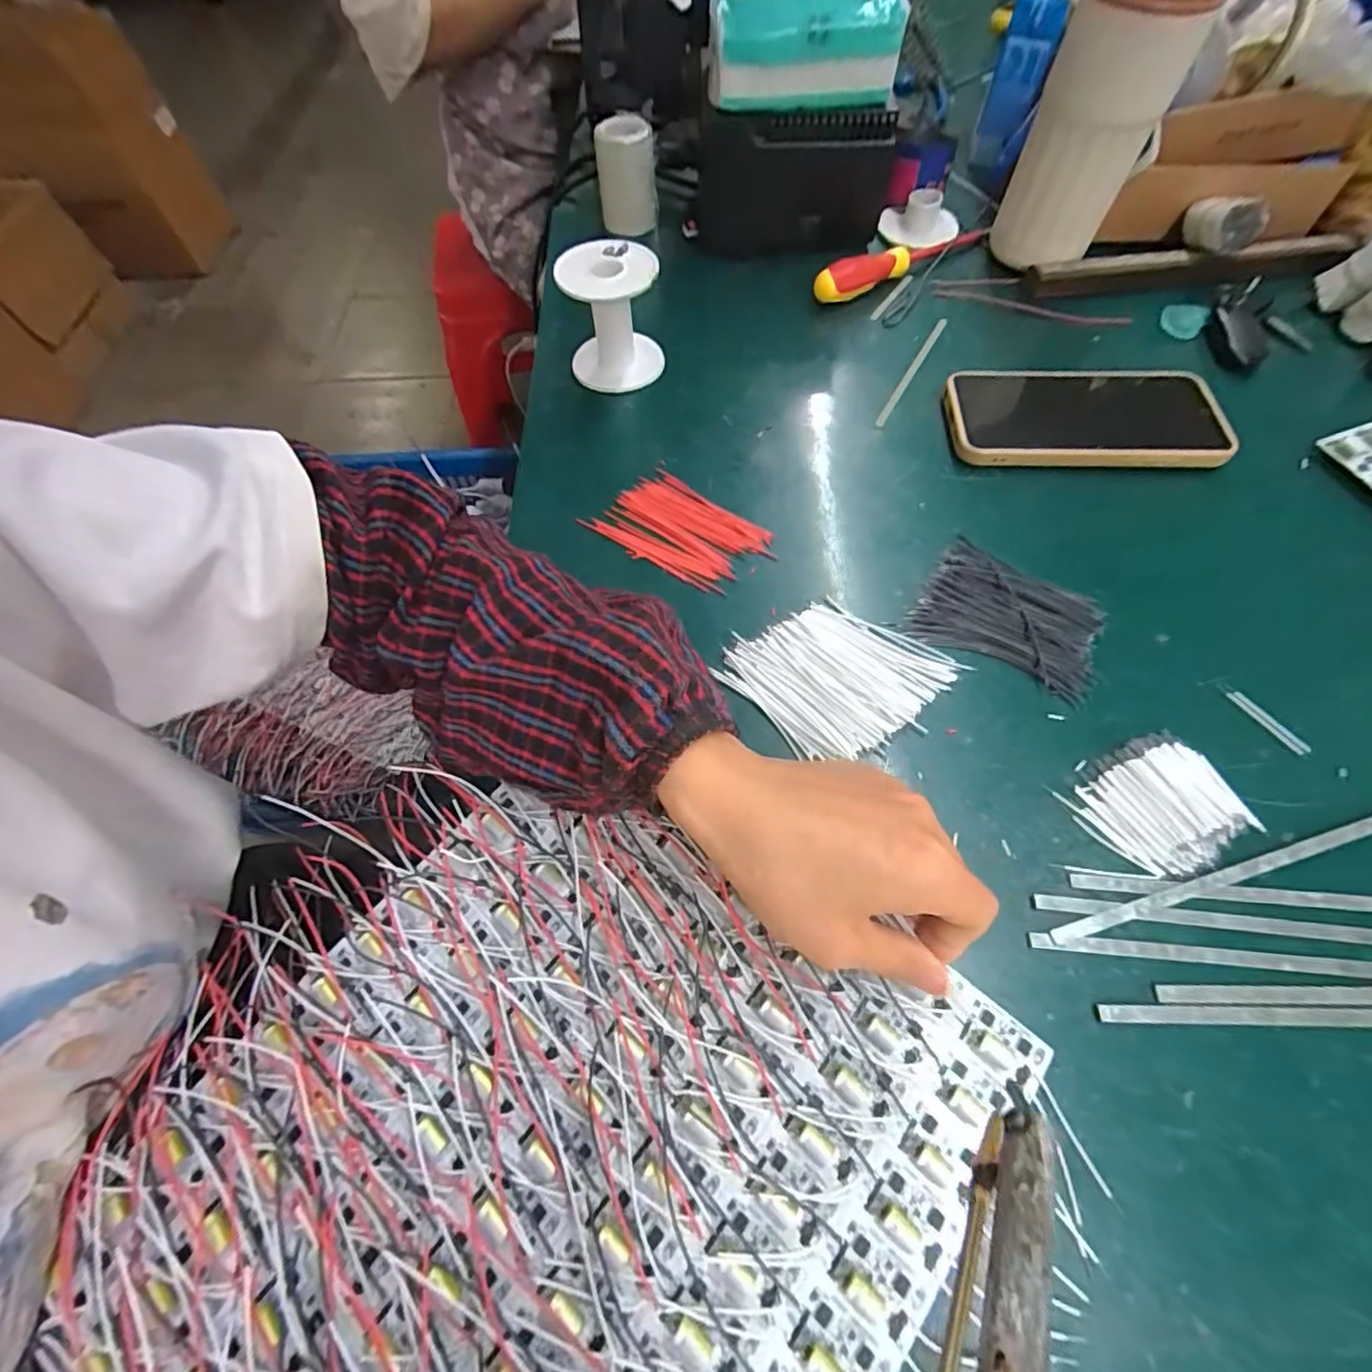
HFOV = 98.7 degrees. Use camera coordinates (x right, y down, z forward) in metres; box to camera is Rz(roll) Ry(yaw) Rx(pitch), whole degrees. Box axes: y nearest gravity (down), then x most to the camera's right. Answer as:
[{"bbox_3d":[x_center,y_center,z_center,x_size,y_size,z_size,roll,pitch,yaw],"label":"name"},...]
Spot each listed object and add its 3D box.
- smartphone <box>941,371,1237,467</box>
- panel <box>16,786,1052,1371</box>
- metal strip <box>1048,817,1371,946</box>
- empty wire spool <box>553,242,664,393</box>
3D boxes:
[{"bbox_3d":[0.259,-0.177,0.388,0.166,0.013,0.083,3,63,4],"label":"smartphone"},{"bbox_3d":[-0.048,0.176,0.210,0.253,0.012,0.266,34,69,18],"label":"panel"},{"bbox_3d":[0.292,0.067,0.265,0.290,0.004,0.009,-15,70,-7],"label":"metal strip"},{"bbox_3d":[-0.051,-0.252,0.403,0.062,0.067,0.059,-1,62,2],"label":"empty wire spool"}]

